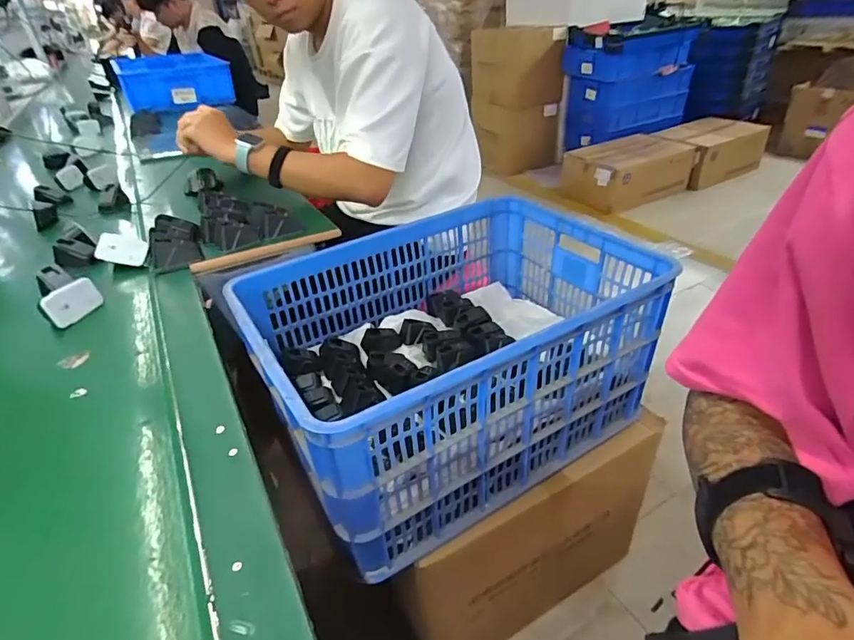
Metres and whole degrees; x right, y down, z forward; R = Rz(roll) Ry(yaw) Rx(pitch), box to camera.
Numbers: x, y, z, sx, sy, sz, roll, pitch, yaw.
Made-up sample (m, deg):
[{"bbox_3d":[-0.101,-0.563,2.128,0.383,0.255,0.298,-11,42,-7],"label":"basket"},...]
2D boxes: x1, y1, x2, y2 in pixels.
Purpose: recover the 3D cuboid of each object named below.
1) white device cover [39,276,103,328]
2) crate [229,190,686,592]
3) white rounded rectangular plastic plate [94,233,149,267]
[{"bbox_3d":[-0.472,-0.025,0.648,0.008,0.046,0.068,-6,31,37],"label":"white device cover"},{"bbox_3d":[0.036,0.051,0.816,0.571,0.301,0.413,-22,38,-23],"label":"crate"},{"bbox_3d":[-0.478,-0.110,0.762,0.070,0.044,0.011,12,1,-20],"label":"white rounded rectangular plastic plate"}]

